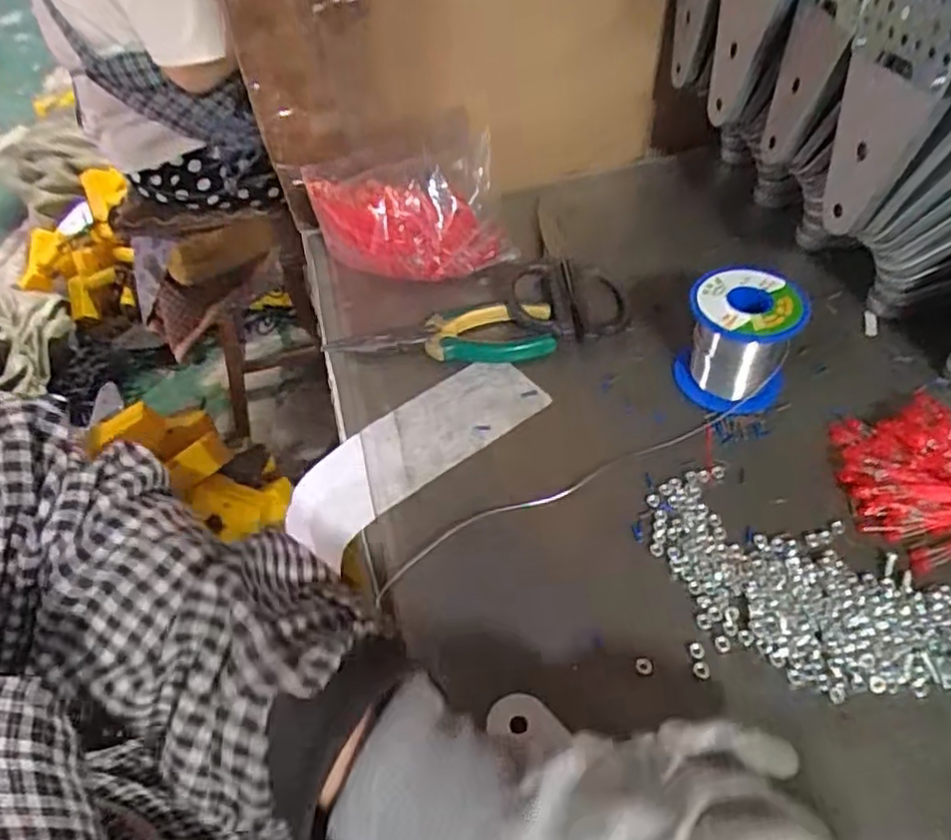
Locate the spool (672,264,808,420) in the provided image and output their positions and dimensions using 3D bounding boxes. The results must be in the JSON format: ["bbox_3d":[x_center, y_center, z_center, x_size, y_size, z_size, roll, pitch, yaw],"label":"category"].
[{"bbox_3d":[0.157,-0.048,0.415,0.062,0.063,0.057,-3,50,3],"label":"spool"}]

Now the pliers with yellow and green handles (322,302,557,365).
[{"bbox_3d":[-0.026,-0.057,0.467,0.154,0.017,0.045,-2,50,3],"label":"pliers with yellow and green handles"}]

